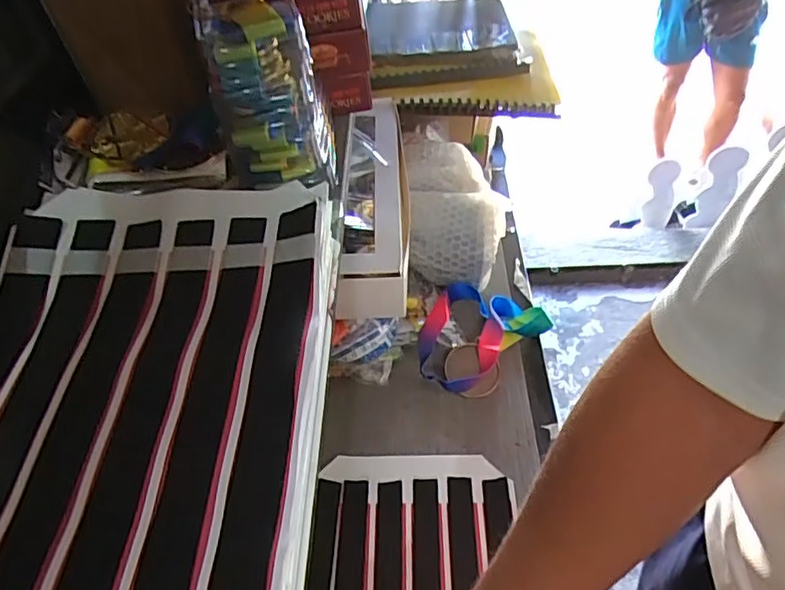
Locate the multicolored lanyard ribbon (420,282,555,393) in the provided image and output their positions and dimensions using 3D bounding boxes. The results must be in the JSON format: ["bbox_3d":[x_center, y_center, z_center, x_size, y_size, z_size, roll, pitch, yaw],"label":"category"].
[{"bbox_3d":[0.094,0.039,0.698,0.168,0.045,0.133,-31,51,-22],"label":"multicolored lanyard ribbon"}]

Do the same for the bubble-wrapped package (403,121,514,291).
[{"bbox_3d":[0.082,-0.114,0.758,0.124,0.115,0.188,-3,46,3],"label":"bubble-wrapped package"}]

